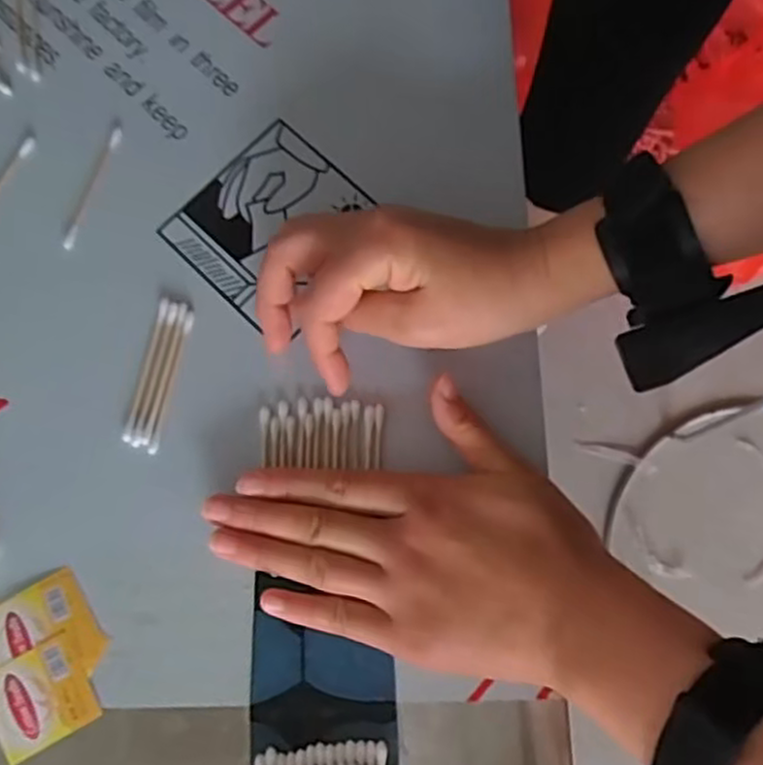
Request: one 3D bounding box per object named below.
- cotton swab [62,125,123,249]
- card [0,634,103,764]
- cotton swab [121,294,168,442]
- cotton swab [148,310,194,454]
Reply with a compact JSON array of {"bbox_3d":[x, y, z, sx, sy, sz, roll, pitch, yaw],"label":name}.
[{"bbox_3d":[-0.149,-0.101,0.382,0.007,0.004,0.071,17,75,6],"label":"cotton swab"},{"bbox_3d":[-0.147,0.134,0.317,0.041,0.004,0.040,-30,76,-7],"label":"card"},{"bbox_3d":[-0.113,-0.007,0.355,0.006,0.004,0.071,10,75,4],"label":"cotton swab"},{"bbox_3d":[-0.100,-0.001,0.351,0.005,0.004,0.070,11,75,4],"label":"cotton swab"}]

